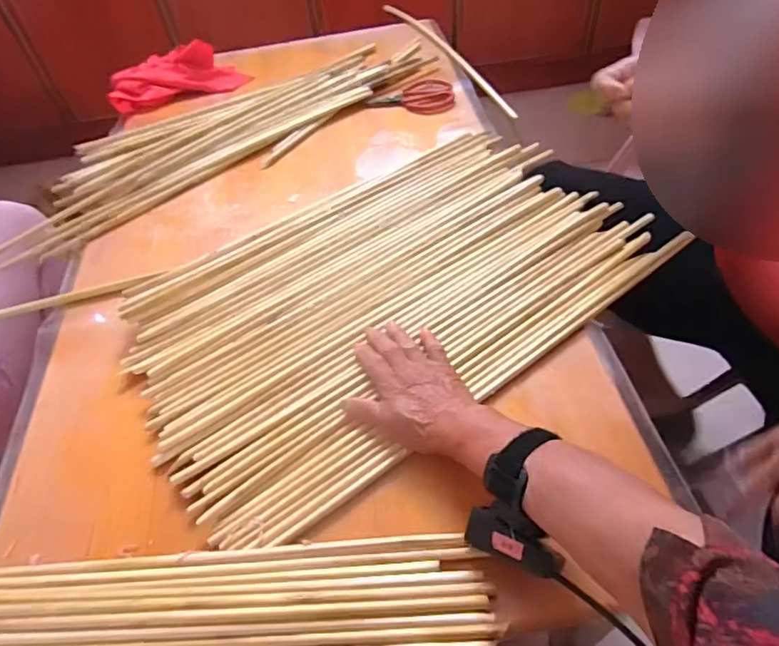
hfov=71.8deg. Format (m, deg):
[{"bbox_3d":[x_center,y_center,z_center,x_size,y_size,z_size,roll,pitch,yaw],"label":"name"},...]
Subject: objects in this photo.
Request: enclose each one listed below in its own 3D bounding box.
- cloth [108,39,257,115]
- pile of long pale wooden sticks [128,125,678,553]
[{"bbox_3d":[-0.387,-0.451,0.959,0.234,0.048,0.144,-23,51,-13],"label":"cloth"},{"bbox_3d":[-0.005,-0.041,0.597,0.548,0.025,0.339,-32,55,-19],"label":"pile of long pale wooden sticks"}]

